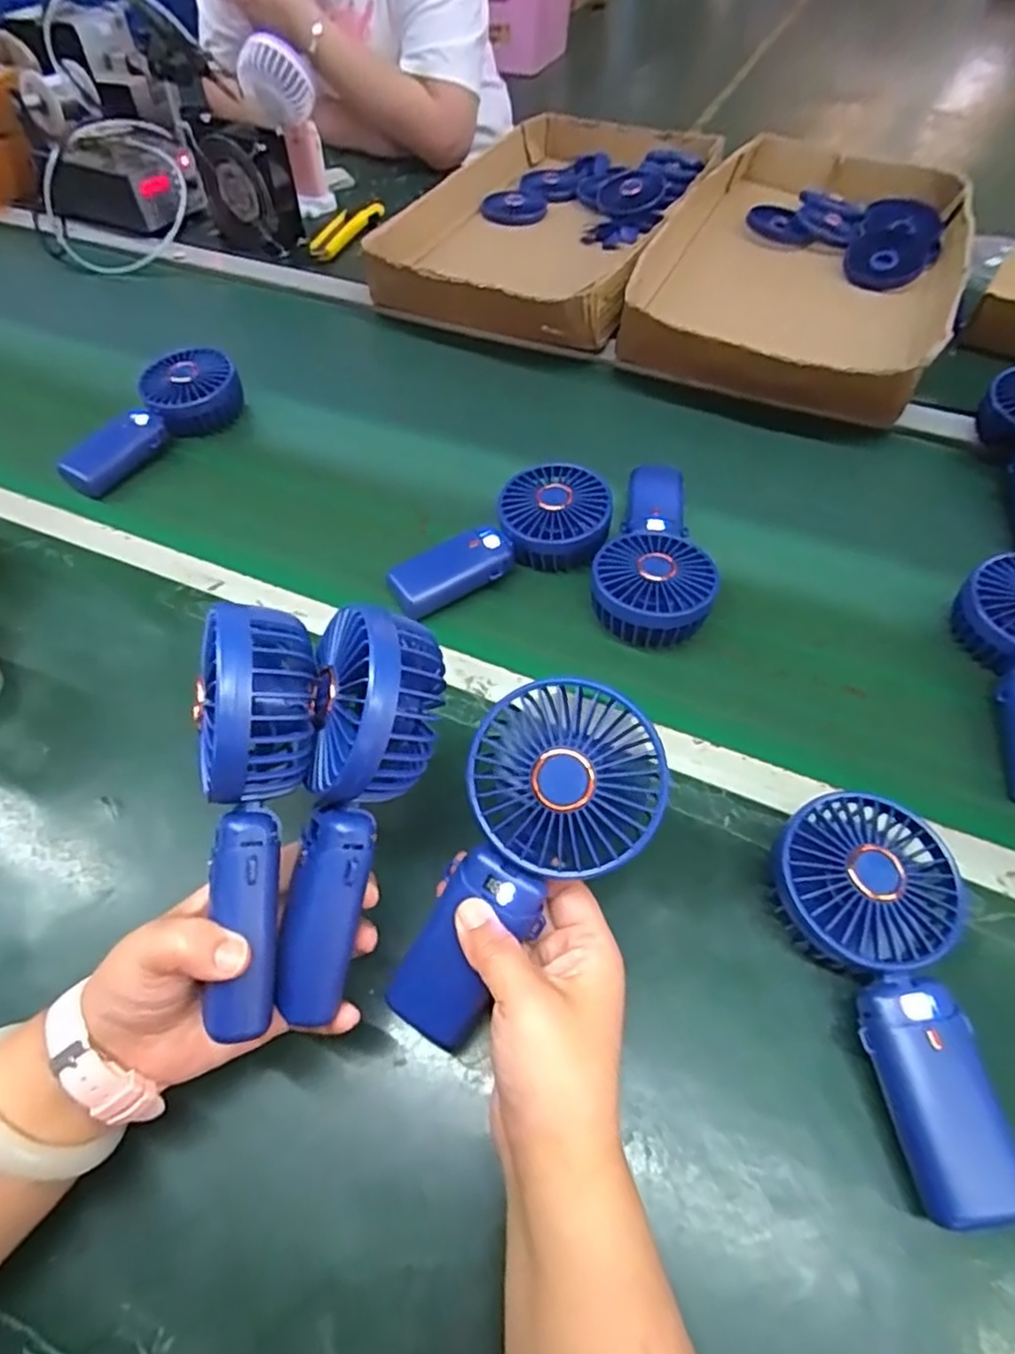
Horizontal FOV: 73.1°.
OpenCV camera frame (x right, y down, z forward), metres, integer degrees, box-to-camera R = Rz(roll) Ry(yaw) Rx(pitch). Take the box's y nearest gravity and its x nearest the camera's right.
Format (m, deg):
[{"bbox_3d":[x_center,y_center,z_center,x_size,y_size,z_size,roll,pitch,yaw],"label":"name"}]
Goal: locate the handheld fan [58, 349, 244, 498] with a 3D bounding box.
[{"bbox_3d":[-0.330,-0.238,0.630,0.065,0.048,0.174,36,63,23],"label":"handheld fan"}]

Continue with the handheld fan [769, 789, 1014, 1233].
[{"bbox_3d":[0.194,0.149,0.334,0.082,0.050,0.177,-13,56,-7],"label":"handheld fan"}]

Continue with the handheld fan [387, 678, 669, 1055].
[{"bbox_3d":[0.003,0.088,0.316,0.081,0.053,0.181,33,93,22],"label":"handheld fan"}]

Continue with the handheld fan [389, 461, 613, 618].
[{"bbox_3d":[-0.003,-0.112,0.528,0.172,0.046,0.089,-20,57,-12],"label":"handheld fan"}]

